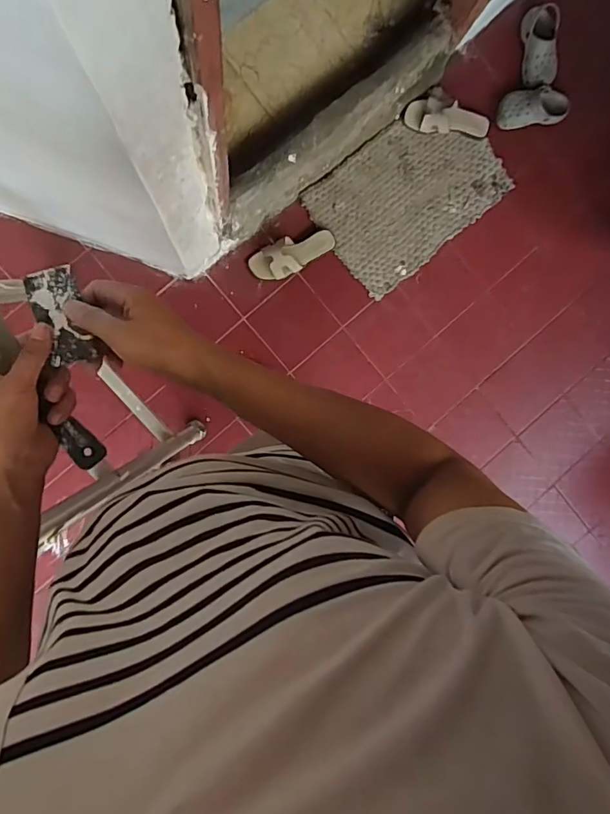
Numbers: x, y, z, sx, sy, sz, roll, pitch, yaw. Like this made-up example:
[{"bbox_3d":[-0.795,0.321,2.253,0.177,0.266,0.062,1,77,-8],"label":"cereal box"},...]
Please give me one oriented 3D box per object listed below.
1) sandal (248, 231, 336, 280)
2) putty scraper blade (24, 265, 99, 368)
[{"bbox_3d":[-0.030,-0.429,1.387,0.246,0.060,0.091,-26,98,-5],"label":"sandal"},{"bbox_3d":[-0.218,-0.080,0.441,0.042,0.008,0.082,-16,97,-5],"label":"putty scraper blade"}]

